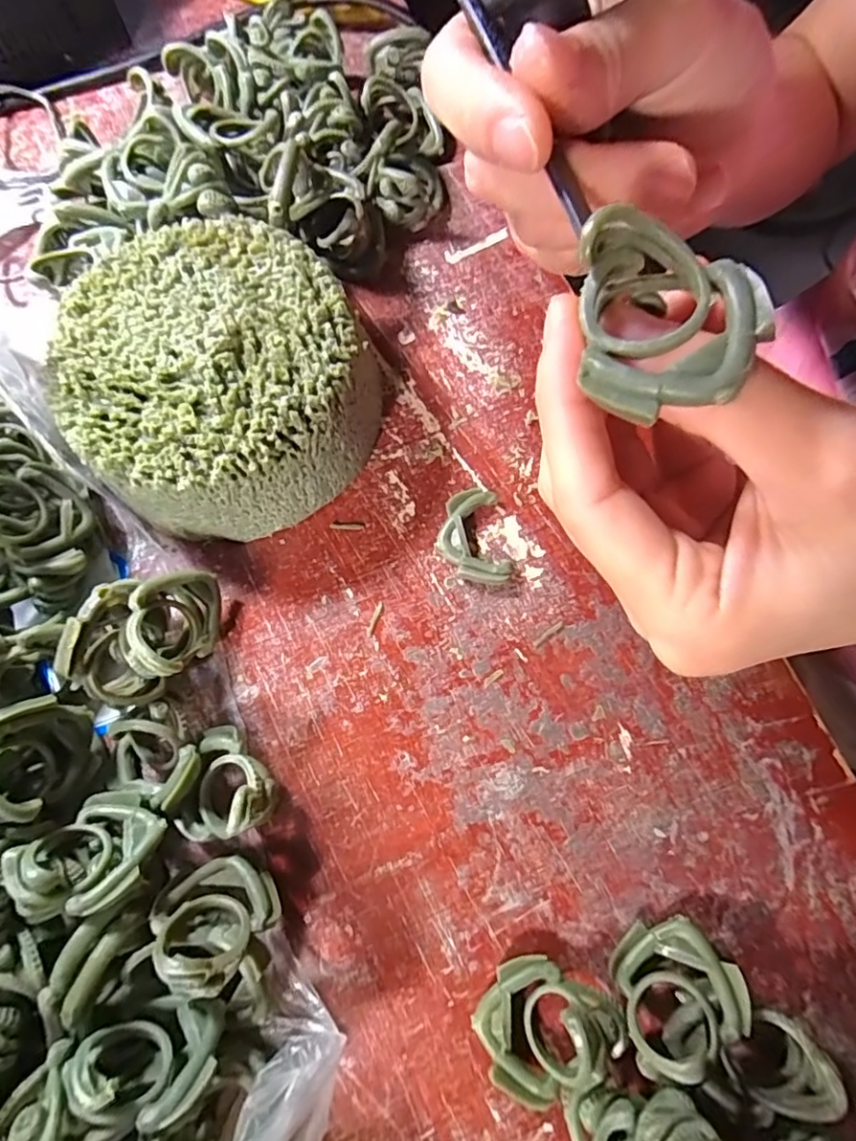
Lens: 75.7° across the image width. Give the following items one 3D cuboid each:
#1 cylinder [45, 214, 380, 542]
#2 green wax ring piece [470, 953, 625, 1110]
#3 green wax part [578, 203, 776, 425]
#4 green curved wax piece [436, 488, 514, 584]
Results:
[{"bbox_3d":[-0.071,-0.066,0.197,0.095,0.045,0.096,0,76,0],"label":"cylinder"},{"bbox_3d":[0.034,0.132,0.155,0.037,0.020,0.032,28,78,7],"label":"green wax ring piece"},{"bbox_3d":[0.045,-0.047,0.103,0.029,0.011,0.038,1,76,2],"label":"green wax part"},{"bbox_3d":[0.016,-0.011,0.200,0.024,0.006,0.035,-10,76,-2],"label":"green curved wax piece"}]

